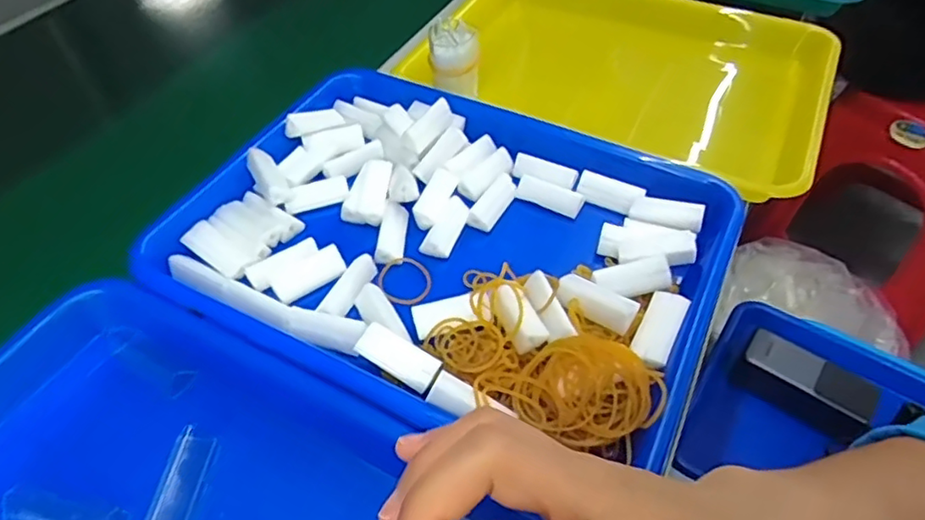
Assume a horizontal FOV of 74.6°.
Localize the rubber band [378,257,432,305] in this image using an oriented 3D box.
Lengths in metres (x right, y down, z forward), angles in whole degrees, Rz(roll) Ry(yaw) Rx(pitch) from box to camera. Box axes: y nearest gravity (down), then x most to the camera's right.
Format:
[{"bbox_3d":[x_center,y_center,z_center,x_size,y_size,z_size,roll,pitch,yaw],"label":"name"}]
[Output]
[{"bbox_3d":[-0.036,0.013,0.381,0.033,0.005,0.033,2,55,-3],"label":"rubber band"}]

